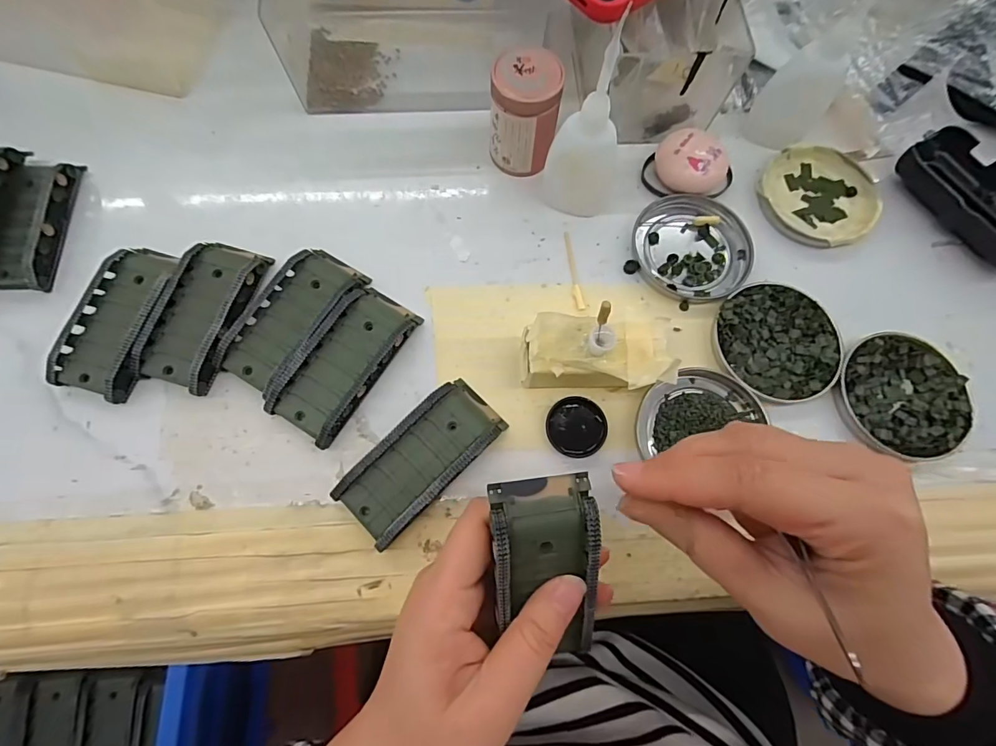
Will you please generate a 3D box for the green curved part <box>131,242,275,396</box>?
[{"bbox_3d":[-0.181,-0.038,0.283,0.050,0.019,0.094,16,74,3],"label":"green curved part"}]

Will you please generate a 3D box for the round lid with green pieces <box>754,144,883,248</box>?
[{"bbox_3d":[0.227,-0.125,0.325,0.080,0.012,0.079,1,73,-2],"label":"round lid with green pieces"}]

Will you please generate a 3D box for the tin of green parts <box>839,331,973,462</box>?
[{"bbox_3d":[0.250,0.014,0.282,0.076,0.010,0.077,1,73,-2],"label":"tin of green parts"}]

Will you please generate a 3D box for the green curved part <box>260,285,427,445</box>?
[{"bbox_3d":[-0.092,-0.008,0.277,0.044,0.018,0.096,32,75,7],"label":"green curved part"}]

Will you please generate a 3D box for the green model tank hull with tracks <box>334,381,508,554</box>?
[{"bbox_3d":[-0.043,0.048,0.261,0.044,0.018,0.097,44,77,10],"label":"green model tank hull with tracks"}]

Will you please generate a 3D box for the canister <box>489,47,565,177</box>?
[{"bbox_3d":[0.017,-0.169,0.303,0.043,0.065,0.038,8,73,0],"label":"canister"}]

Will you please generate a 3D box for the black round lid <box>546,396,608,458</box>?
[{"bbox_3d":[0.047,0.033,0.274,0.035,0.007,0.035,1,73,-2],"label":"black round lid"}]

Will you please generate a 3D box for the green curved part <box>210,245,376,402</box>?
[{"bbox_3d":[-0.127,-0.035,0.284,0.045,0.020,0.096,32,75,7],"label":"green curved part"}]

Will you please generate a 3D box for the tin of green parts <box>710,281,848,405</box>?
[{"bbox_3d":[0.177,-0.020,0.290,0.076,0.011,0.076,1,73,-2],"label":"tin of green parts"}]

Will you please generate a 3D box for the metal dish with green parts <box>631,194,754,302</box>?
[{"bbox_3d":[0.133,-0.086,0.311,0.075,0.009,0.074,1,73,-2],"label":"metal dish with green parts"}]

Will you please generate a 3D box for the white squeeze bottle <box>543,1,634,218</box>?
[{"bbox_3d":[0.058,-0.143,0.275,0.048,0.106,0.044,21,74,4],"label":"white squeeze bottle"}]

